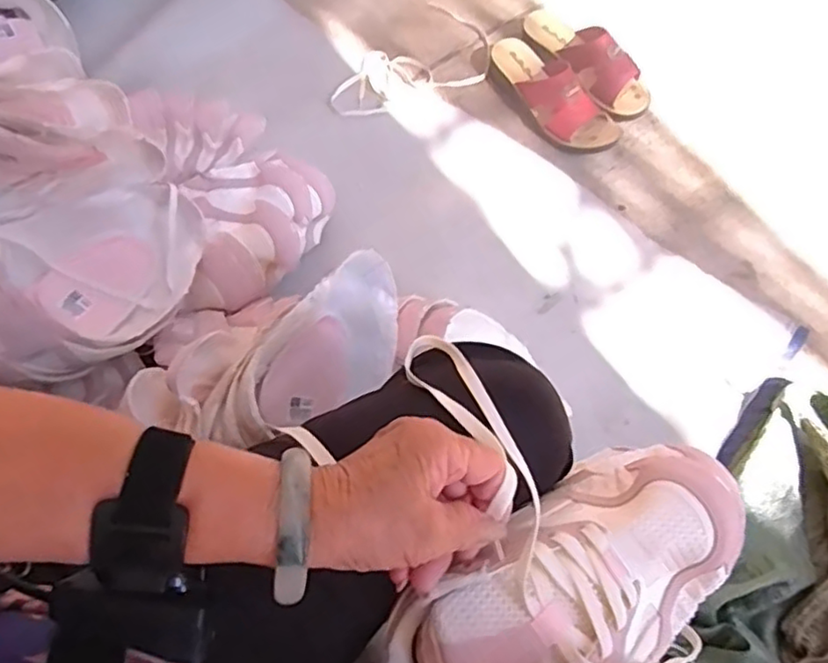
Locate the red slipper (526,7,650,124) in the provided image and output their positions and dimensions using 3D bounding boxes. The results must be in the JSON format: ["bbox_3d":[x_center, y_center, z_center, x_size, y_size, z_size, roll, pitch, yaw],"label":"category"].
[{"bbox_3d":[0.250,-0.401,0.935,0.083,0.071,0.225,-32,73,-13],"label":"red slipper"}]

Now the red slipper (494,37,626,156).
[{"bbox_3d":[0.198,-0.345,0.912,0.085,0.072,0.225,-34,74,-14],"label":"red slipper"}]

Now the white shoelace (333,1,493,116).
[{"bbox_3d":[0.010,-0.387,0.965,0.141,0.017,0.259,41,73,12],"label":"white shoelace"}]

